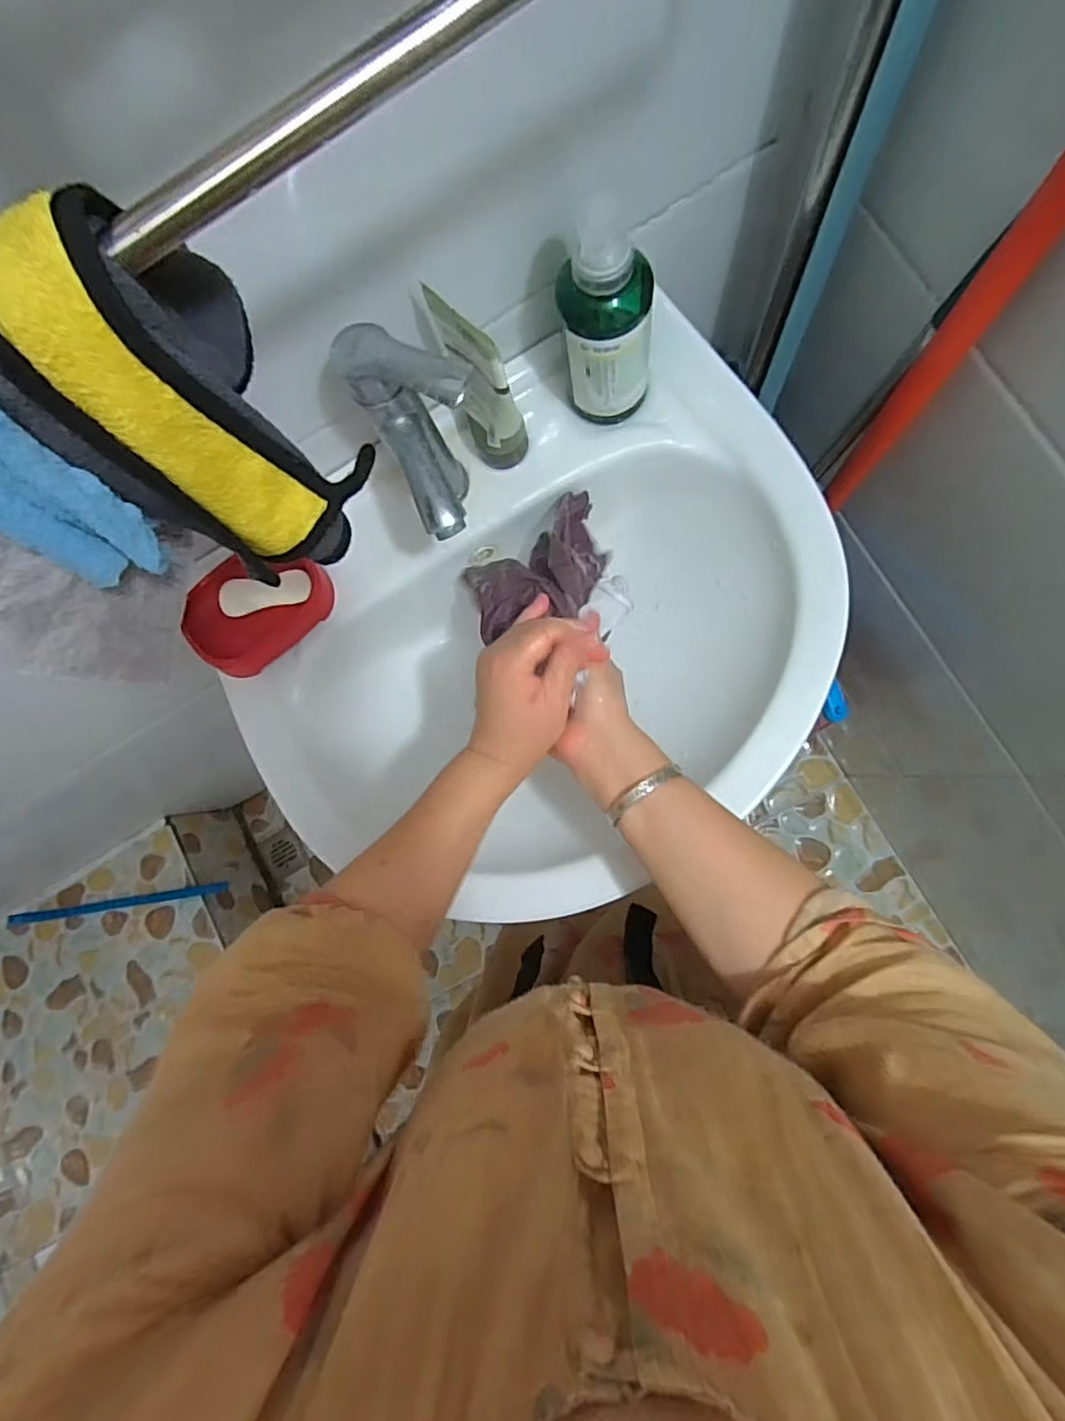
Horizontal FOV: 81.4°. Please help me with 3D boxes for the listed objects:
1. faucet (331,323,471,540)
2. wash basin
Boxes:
[{"bbox_3d":[-0.066,-0.190,0.474,0.072,0.184,0.130,-28,81,4],"label":"faucet"},{"bbox_3d":[0.015,-0.052,0.598,0.537,0.151,0.406,-38,81,3],"label":"wash basin"}]

